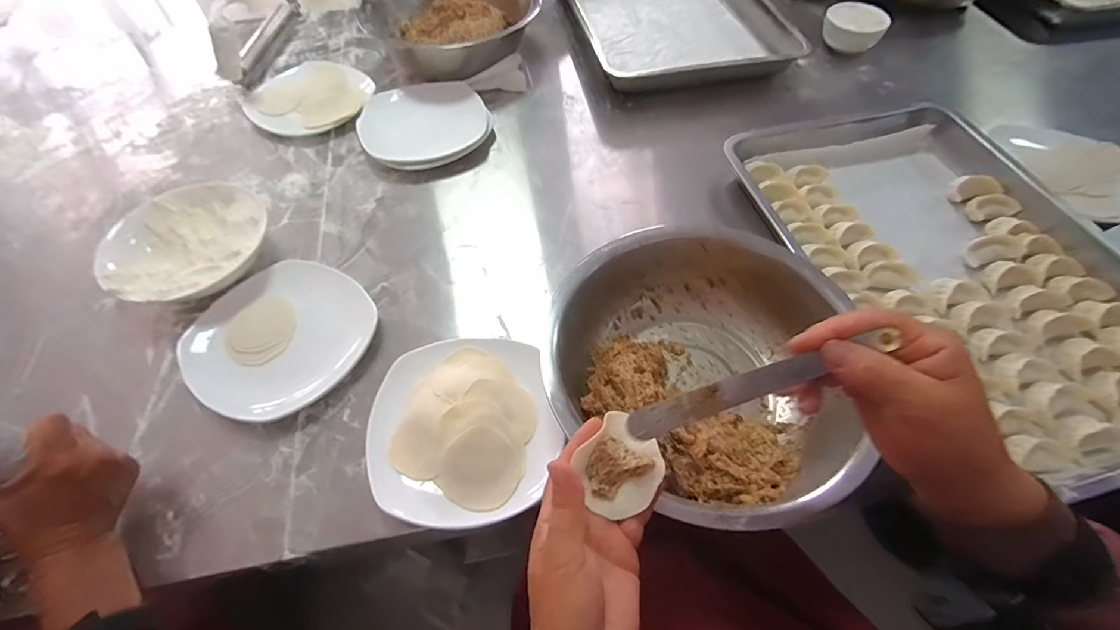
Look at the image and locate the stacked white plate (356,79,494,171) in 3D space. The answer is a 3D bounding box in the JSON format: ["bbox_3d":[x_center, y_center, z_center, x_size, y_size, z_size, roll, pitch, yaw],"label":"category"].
[{"bbox_3d":[-0.198,-0.280,0.697,0.178,0.034,0.157,-19,59,-11],"label":"stacked white plate"}]

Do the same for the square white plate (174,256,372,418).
[{"bbox_3d":[-0.296,0.021,0.506,0.162,0.027,0.174,35,64,21],"label":"square white plate"}]

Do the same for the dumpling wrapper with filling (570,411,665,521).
[{"bbox_3d":[0.041,0.103,0.322,0.054,0.016,0.056,40,66,23],"label":"dumpling wrapper with filling"}]

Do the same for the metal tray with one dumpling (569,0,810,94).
[{"bbox_3d":[0.187,-0.567,0.872,0.340,0.052,0.523,-12,58,-7],"label":"metal tray with one dumpling"}]

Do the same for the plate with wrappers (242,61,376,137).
[{"bbox_3d":[-0.393,-0.339,0.746,0.173,0.022,0.166,0,57,1],"label":"plate with wrappers"}]

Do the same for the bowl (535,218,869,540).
[{"bbox_3d":[0.121,0.042,0.453,0.243,0.090,0.264,0,57,1],"label":"bowl"}]

